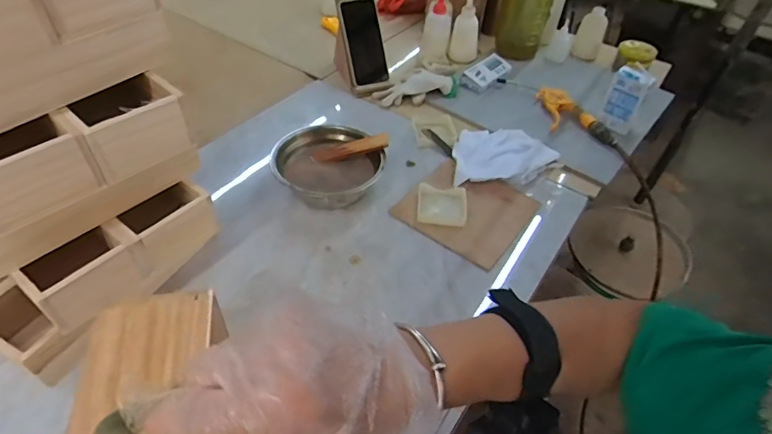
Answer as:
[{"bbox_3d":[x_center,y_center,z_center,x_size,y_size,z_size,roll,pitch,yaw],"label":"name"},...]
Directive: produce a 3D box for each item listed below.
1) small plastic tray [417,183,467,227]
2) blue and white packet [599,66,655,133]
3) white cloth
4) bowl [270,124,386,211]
[{"bbox_3d":[0.088,-0.017,0.735,0.076,0.012,0.082,6,45,1],"label":"small plastic tray"},{"bbox_3d":[0.456,-0.228,0.888,0.061,0.103,0.026,31,51,24],"label":"blue and white packet"},{"bbox_3d":[0.203,-0.110,0.823,0.178,0.020,0.140,-1,46,-6],"label":"white cloth"},{"bbox_3d":[-0.090,-0.071,0.747,0.166,0.069,0.166,2,45,-2],"label":"bowl"}]

